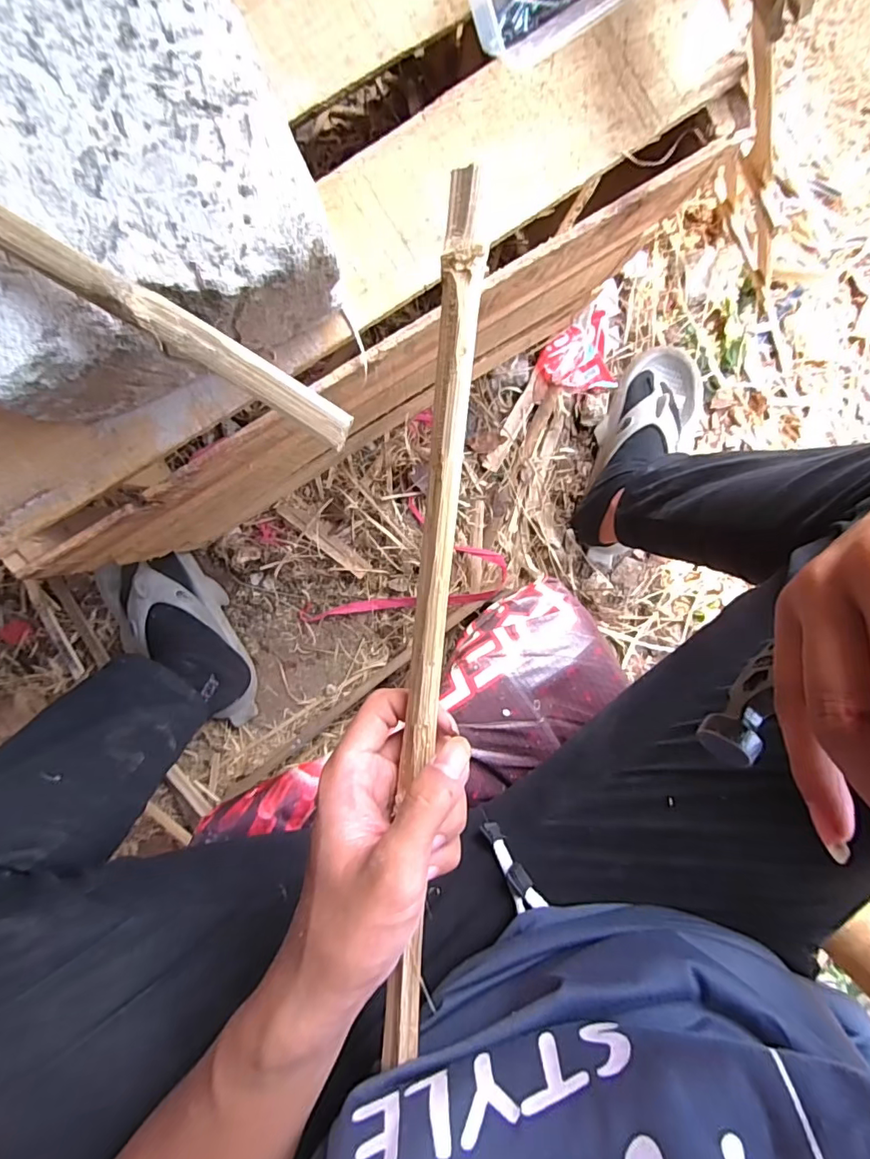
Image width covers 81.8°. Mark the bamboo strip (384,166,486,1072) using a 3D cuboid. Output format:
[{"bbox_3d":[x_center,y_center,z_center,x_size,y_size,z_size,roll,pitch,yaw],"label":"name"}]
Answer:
[{"bbox_3d":[-0.002,0.040,0.235,0.017,0.011,0.409,4,97,-5],"label":"bamboo strip"}]

